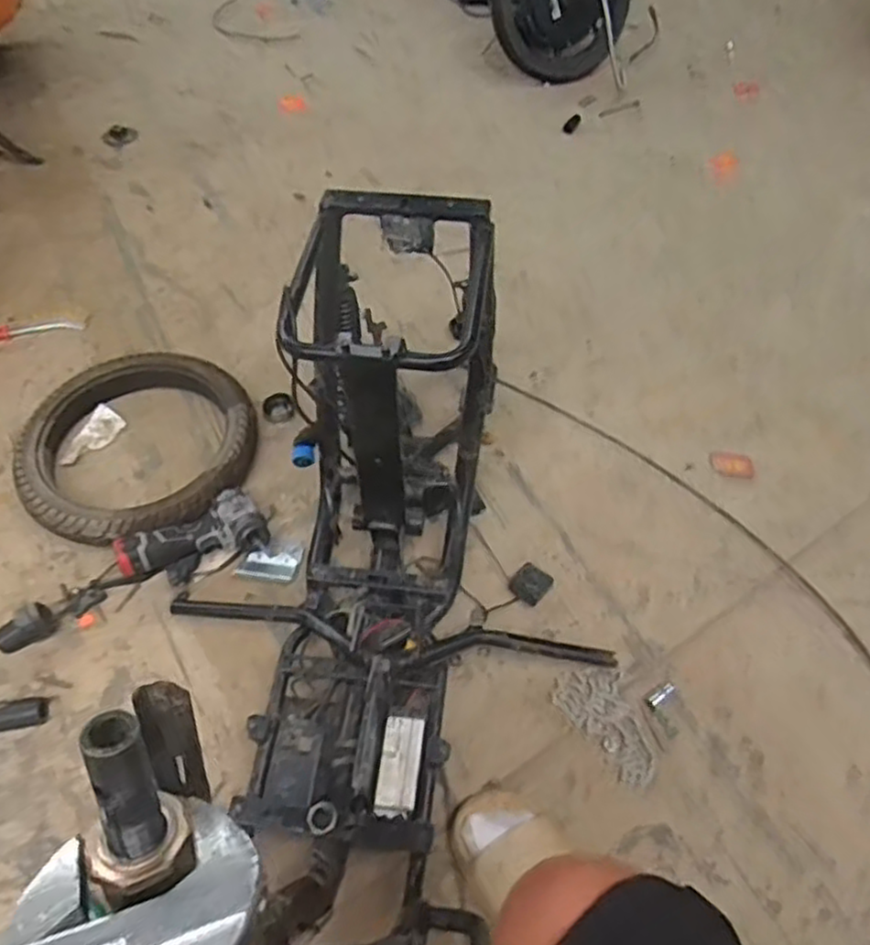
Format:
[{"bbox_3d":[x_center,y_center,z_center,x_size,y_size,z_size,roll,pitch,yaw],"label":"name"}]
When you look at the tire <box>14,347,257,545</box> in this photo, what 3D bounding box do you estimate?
[{"bbox_3d":[-0.476,-0.046,1.168,0.361,0.069,0.351,0,55,0],"label":"tire"}]

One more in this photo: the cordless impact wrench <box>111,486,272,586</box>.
[{"bbox_3d":[-0.347,0.106,1.049,0.198,0.074,0.098,-28,60,-19],"label":"cordless impact wrench"}]

